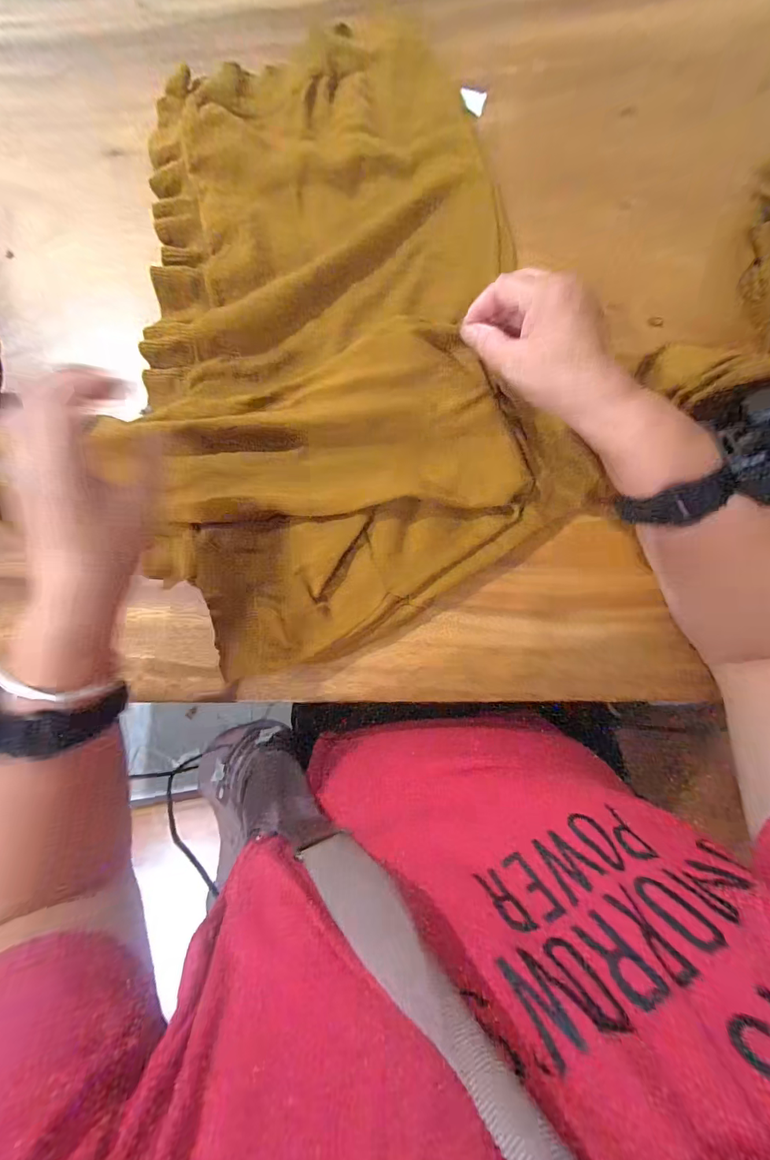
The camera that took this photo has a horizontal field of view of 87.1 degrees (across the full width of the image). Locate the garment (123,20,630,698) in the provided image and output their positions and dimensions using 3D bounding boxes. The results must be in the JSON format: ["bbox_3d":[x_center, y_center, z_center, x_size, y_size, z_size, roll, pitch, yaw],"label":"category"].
[{"bbox_3d":[-0.045,-0.215,0.341,0.331,0.036,0.517,-16,81,0],"label":"garment"}]

